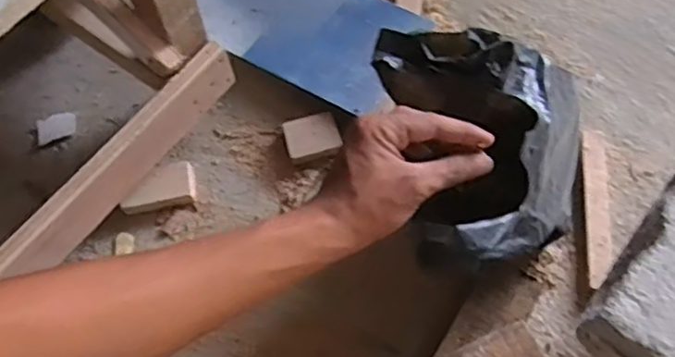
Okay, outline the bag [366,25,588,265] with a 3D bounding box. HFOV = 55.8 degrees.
[{"bbox_3d":[0.129,-0.020,0.522,0.164,0.151,0.194,-11,65,-2],"label":"bag"}]

